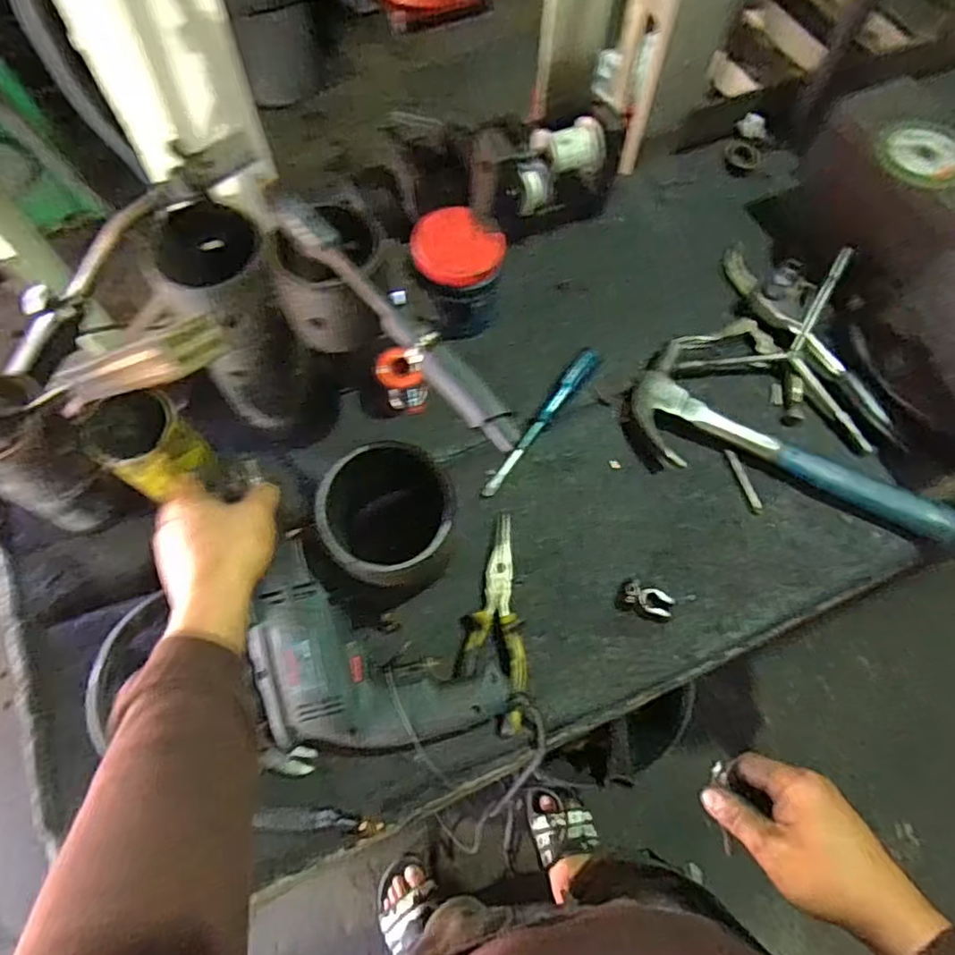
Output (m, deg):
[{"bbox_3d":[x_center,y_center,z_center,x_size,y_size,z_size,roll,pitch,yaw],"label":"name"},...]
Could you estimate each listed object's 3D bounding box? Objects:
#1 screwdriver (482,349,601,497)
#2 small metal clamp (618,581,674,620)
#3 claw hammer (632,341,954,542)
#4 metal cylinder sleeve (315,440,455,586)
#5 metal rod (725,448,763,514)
[{"bbox_3d":[0.066,-0.060,0.648,0.022,0.018,0.192,35,85,14],"label":"screwdriver"},{"bbox_3d":[0.163,0.119,0.596,0.051,0.012,0.027,19,67,8],"label":"small metal clamp"},{"bbox_3d":[0.313,-0.016,0.628,0.333,0.032,0.102,31,69,12],"label":"claw hammer"},{"bbox_3d":[-0.077,0.049,0.554,0.111,0.138,0.103,-4,66,-2],"label":"metal cylinder sleeve"},{"bbox_3d":[0.277,0.003,0.638,0.011,0.004,0.072,-19,71,9],"label":"metal rod"}]

